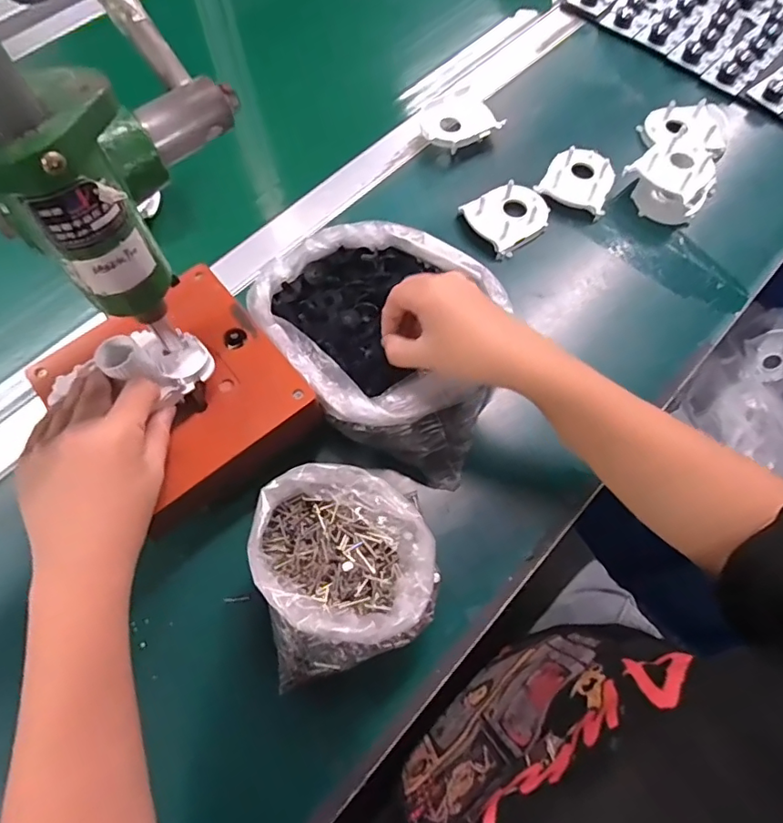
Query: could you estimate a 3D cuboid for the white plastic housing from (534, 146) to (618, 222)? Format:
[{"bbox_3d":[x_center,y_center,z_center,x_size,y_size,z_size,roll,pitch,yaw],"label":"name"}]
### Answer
[{"bbox_3d":[0.191,-0.237,0.534,0.067,0.021,0.069,23,69,9],"label":"white plastic housing"}]

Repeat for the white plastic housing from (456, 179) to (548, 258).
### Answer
[{"bbox_3d":[0.116,-0.191,0.513,0.076,0.024,0.061,-35,72,-14],"label":"white plastic housing"}]

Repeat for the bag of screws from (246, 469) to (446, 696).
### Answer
[{"bbox_3d":[-0.029,0.104,0.347,0.112,0.083,0.127,-7,67,-4],"label":"bag of screws"}]

